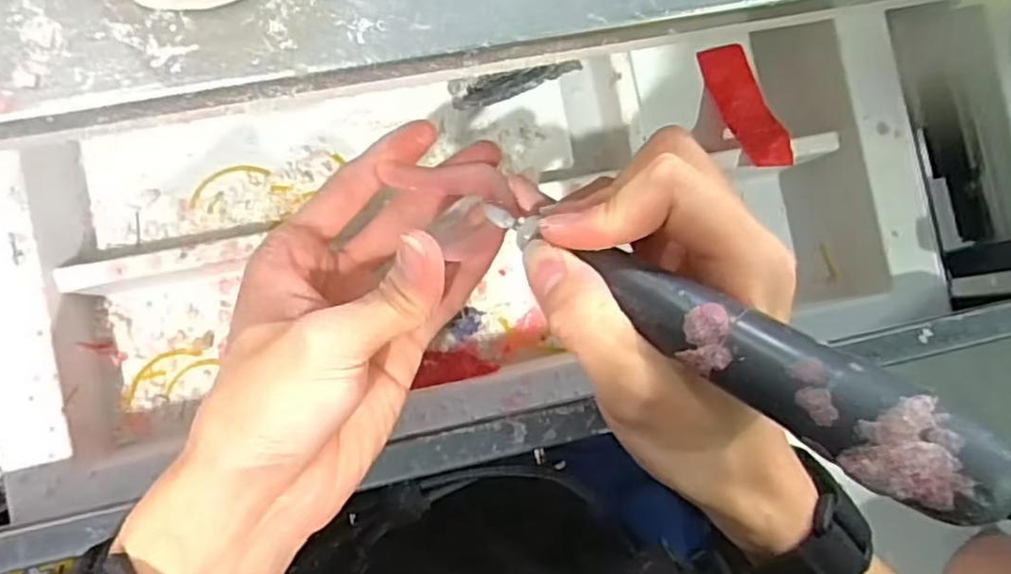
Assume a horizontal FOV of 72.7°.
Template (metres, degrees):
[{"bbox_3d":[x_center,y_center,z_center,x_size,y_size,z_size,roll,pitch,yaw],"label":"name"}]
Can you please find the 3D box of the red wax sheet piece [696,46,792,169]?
[{"bbox_3d":[0.128,-0.097,0.366,0.027,0.008,0.083,-8,60,-8],"label":"red wax sheet piece"}]

